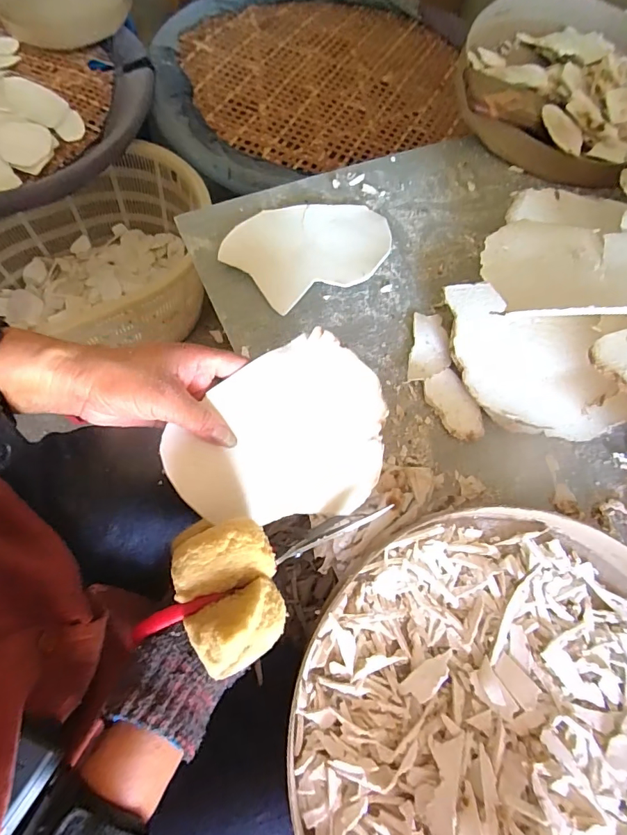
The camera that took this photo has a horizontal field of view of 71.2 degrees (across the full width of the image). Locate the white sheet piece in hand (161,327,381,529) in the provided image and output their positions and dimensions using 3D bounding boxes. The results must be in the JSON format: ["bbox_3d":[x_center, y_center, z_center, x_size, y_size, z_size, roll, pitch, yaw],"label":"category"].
[{"bbox_3d":[-0.020,0.019,0.321,0.156,0.033,0.122,-32,72,-16],"label":"white sheet piece in hand"}]

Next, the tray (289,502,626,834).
[{"bbox_3d":[0.146,0.216,0.288,0.303,0.050,0.299,1,66,-3],"label":"tray"}]

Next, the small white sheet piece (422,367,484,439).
[{"bbox_3d":[0.133,-0.010,0.411,0.039,0.011,0.069,-25,70,-14],"label":"small white sheet piece"}]

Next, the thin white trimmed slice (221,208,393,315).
[{"bbox_3d":[-0.004,-0.184,0.472,0.177,0.013,0.123,-22,69,-13],"label":"thin white trimmed slice"}]

